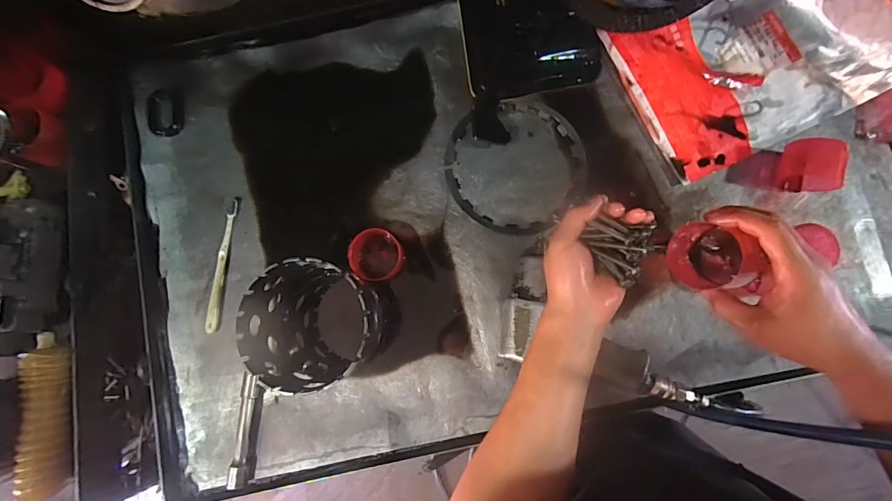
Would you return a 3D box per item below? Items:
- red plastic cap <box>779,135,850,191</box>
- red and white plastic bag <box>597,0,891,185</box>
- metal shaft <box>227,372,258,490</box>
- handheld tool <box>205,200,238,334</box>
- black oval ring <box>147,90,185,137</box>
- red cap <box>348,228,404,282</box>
[{"bbox_3d":[0.464,-0.110,0.530,0.055,0.044,0.064,5,82,5],"label":"red plastic cap"},{"bbox_3d":[0.404,-0.264,0.534,0.304,0.107,0.243,-22,81,0],"label":"red and white plastic bag"},{"bbox_3d":[-0.257,0.229,0.536,0.019,0.025,0.137,0,81,4],"label":"metal shaft"},{"bbox_3d":[-0.306,0.019,0.571,0.018,0.015,0.179,2,82,4],"label":"handheld tool"},{"bbox_3d":[-0.397,-0.194,0.595,0.048,0.014,0.065,0,81,4],"label":"black oval ring"},{"bbox_3d":[-0.089,0.007,0.550,0.062,0.045,0.065,-1,81,4],"label":"red cap"}]

